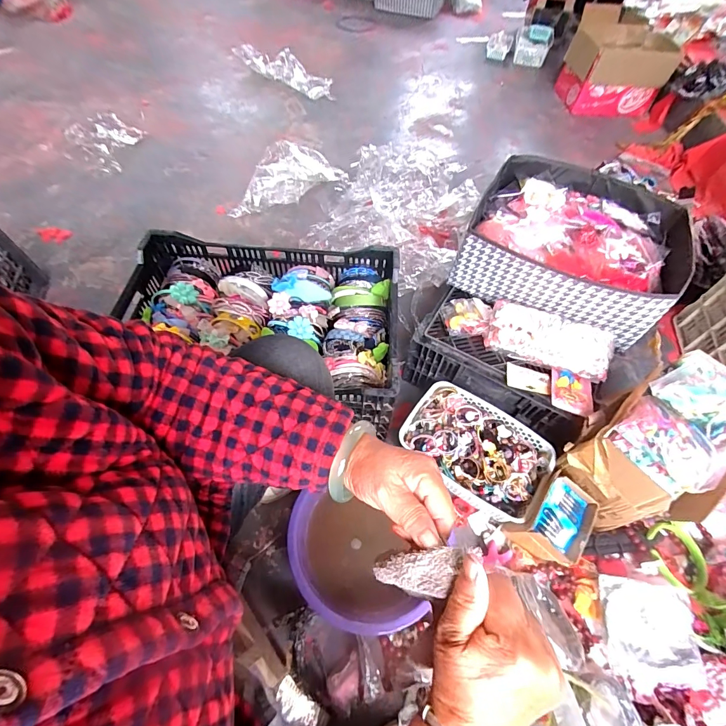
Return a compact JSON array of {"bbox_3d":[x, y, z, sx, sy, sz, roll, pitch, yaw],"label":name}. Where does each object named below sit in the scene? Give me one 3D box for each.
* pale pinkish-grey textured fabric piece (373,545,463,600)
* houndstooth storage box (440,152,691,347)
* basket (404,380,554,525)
[{"bbox_3d":[0.035,0.162,0.280,0.018,0.095,0.030,16,52,-31],"label":"pale pinkish-grey textured fabric piece"},{"bbox_3d":[0.449,-0.257,0.807,0.395,0.149,0.353,25,60,13],"label":"houndstooth storage box"},{"bbox_3d":[0.239,0.182,0.797,0.291,0.092,0.208,30,62,16],"label":"basket"}]

